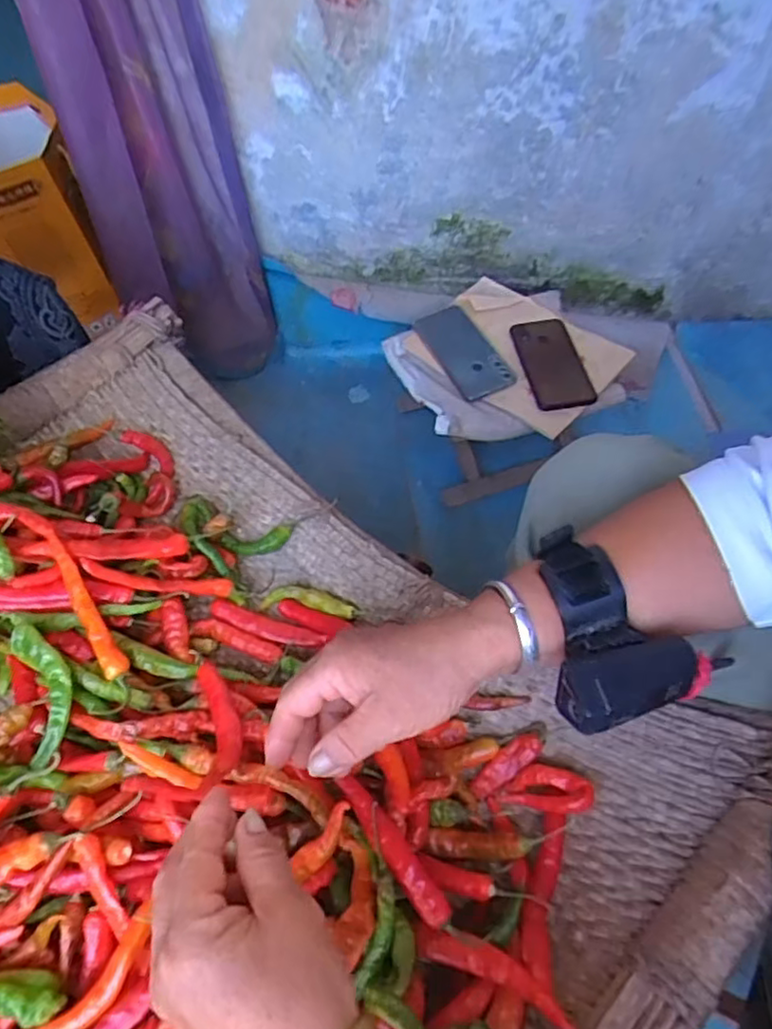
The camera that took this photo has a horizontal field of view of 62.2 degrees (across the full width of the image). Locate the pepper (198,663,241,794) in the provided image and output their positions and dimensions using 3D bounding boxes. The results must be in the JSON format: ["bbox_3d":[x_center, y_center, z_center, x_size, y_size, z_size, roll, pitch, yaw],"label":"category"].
[{"bbox_3d":[-0.103,0.127,0.391,0.023,0.011,0.093,-16,36,-10],"label":"pepper"}]

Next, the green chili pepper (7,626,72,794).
[{"bbox_3d":[-0.214,0.118,0.403,0.035,0.029,0.102,-18,58,-12],"label":"green chili pepper"}]

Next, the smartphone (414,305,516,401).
[{"bbox_3d":[0.105,-0.226,0.878,0.078,0.010,0.163,-24,66,-13],"label":"smartphone"}]

